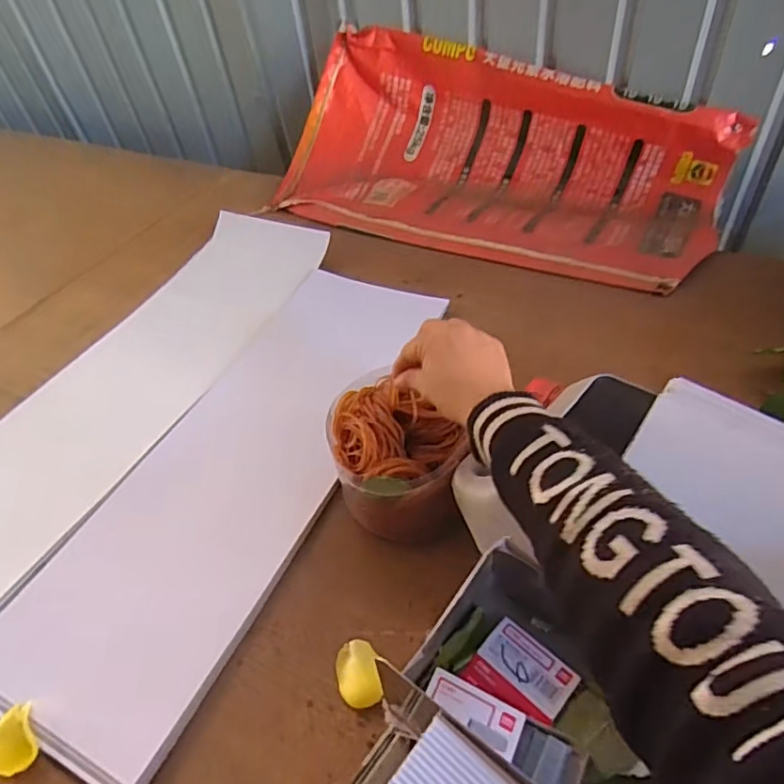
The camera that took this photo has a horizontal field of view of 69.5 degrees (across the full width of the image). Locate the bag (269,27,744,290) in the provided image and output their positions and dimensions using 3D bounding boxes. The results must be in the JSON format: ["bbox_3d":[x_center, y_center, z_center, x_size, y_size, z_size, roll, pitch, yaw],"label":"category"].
[{"bbox_3d":[0.139,-0.373,0.880,0.710,0.185,0.294,17,52,21],"label":"bag"}]

